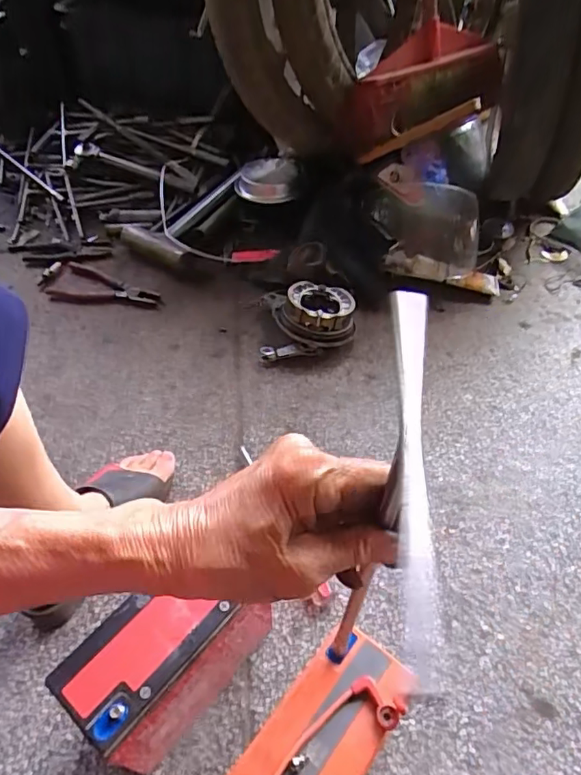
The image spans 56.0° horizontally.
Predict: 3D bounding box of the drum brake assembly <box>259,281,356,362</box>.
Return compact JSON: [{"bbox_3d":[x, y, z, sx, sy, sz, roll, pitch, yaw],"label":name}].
[{"bbox_3d":[0.026,-0.112,0.870,0.150,0.066,0.147,4,50,0],"label":"drum brake assembly"}]

